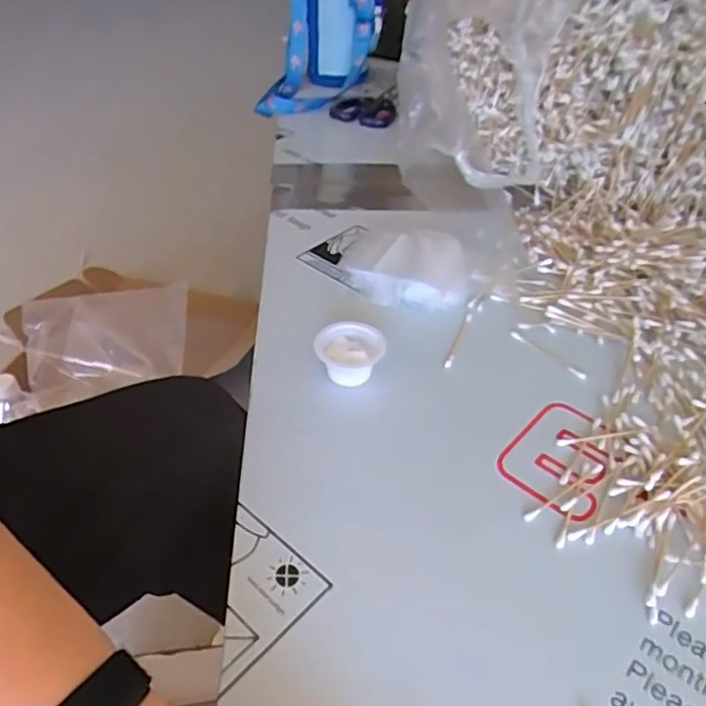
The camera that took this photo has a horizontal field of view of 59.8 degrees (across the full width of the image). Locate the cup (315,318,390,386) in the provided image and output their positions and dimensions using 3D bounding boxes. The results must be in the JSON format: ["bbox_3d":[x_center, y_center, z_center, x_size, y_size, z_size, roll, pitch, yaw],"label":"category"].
[{"bbox_3d":[-0.002,0.002,0.487,0.053,0.032,0.048,11,44,12],"label":"cup"}]

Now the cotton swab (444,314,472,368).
[{"bbox_3d":[0.091,-0.011,0.525,0.005,0.005,0.074,16,45,17],"label":"cotton swab"}]

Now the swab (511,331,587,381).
[{"bbox_3d":[0.163,0.001,0.514,0.008,0.004,0.072,-32,52,-30],"label":"swab"}]

